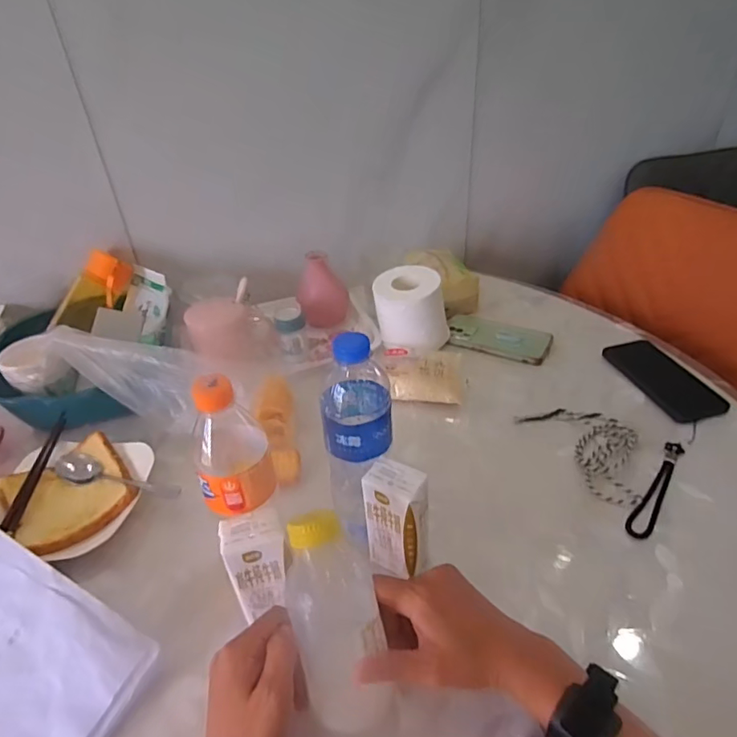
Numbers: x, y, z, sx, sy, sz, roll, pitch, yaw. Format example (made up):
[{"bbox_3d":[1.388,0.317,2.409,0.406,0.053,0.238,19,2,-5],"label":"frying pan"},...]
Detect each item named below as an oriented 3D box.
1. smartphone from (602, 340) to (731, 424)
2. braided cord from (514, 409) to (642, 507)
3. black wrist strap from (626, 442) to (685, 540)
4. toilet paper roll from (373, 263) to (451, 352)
[{"bbox_3d":[0.385,0.011,0.667,0.078,0.008,0.153,-12,39,-11],"label":"smartphone"},{"bbox_3d":[0.259,0.084,0.587,0.101,0.011,0.160,-22,42,-21],"label":"braided cord"},{"bbox_3d":[0.305,0.124,0.538,0.023,0.004,0.146,26,47,31],"label":"black wrist strap"},{"bbox_3d":[0.063,-0.087,0.739,0.103,0.090,0.087,-2,36,2],"label":"toilet paper roll"}]

